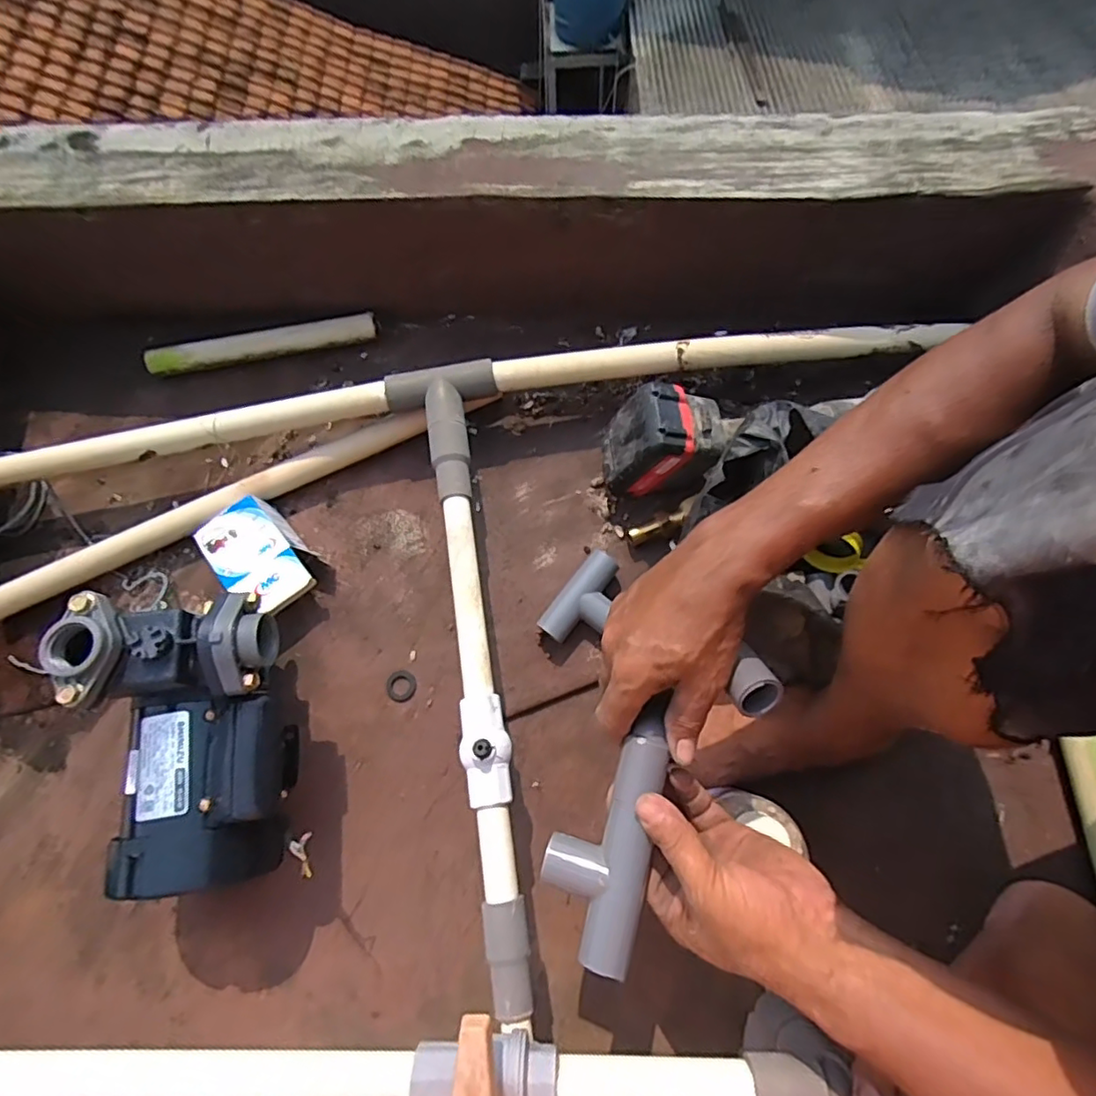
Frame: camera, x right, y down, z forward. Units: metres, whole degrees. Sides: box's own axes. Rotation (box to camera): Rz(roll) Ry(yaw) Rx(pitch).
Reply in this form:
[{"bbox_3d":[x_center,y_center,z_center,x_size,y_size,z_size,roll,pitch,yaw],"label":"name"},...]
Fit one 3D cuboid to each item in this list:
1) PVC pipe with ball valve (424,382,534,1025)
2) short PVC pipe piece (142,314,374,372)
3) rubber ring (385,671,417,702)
[{"bbox_3d":[-0.064,0.094,0.533,0.043,0.044,0.573,-10,71,-1],"label":"PVC pipe with ball valve"},{"bbox_3d":[-0.349,-0.246,0.732,0.274,0.034,0.028,-10,73,-1],"label":"short PVC pipe piece"},{"bbox_3d":[-0.153,0.144,0.619,0.031,0.004,0.031,0,73,1],"label":"rubber ring"}]

